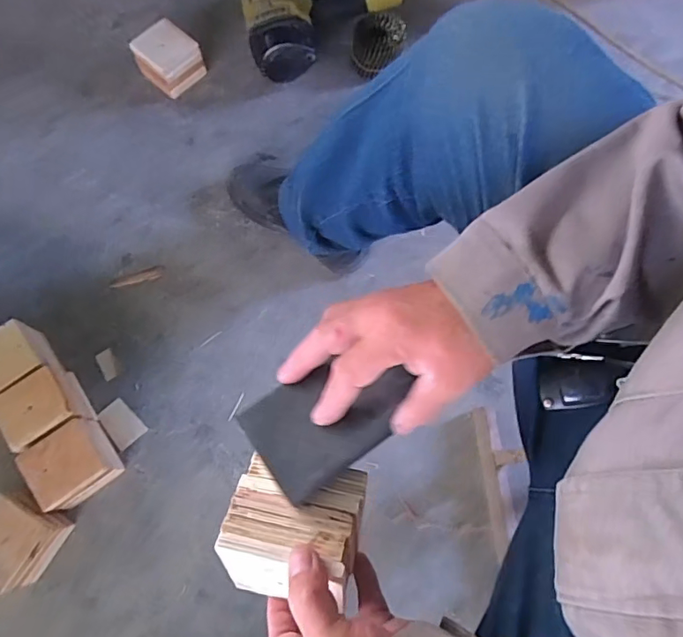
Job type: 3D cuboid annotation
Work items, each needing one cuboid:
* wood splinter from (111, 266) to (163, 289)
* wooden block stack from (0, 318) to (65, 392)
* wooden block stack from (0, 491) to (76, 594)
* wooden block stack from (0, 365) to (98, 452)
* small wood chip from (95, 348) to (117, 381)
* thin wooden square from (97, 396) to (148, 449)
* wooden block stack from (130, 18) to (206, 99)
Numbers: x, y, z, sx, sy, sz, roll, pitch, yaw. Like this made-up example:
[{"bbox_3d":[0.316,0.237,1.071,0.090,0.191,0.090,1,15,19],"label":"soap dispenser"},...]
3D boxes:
[{"bbox_3d":[-0.340,-0.067,0.844,0.091,0.005,0.023,-18,74,-5],"label":"wood splinter"},{"bbox_3d":[-0.491,0.067,0.757,0.098,0.076,0.086,-33,75,-9],"label":"wooden block stack"},{"bbox_3d":[-0.441,0.300,0.689,0.101,0.082,0.099,27,76,8],"label":"wooden block stack"},{"bbox_3d":[-0.431,0.132,0.734,0.095,0.071,0.088,-32,76,-8],"label":"wooden block stack"},{"bbox_3d":[-0.368,0.073,0.795,0.025,0.004,0.049,-27,75,-7],"label":"small wood chip"},{"bbox_3d":[-0.336,0.159,0.774,0.049,0.005,0.069,-42,78,-11],"label":"thin wooden square"},{"bbox_3d":[-0.319,-0.478,0.928,0.102,0.075,0.085,-44,78,-11],"label":"wooden block stack"}]

